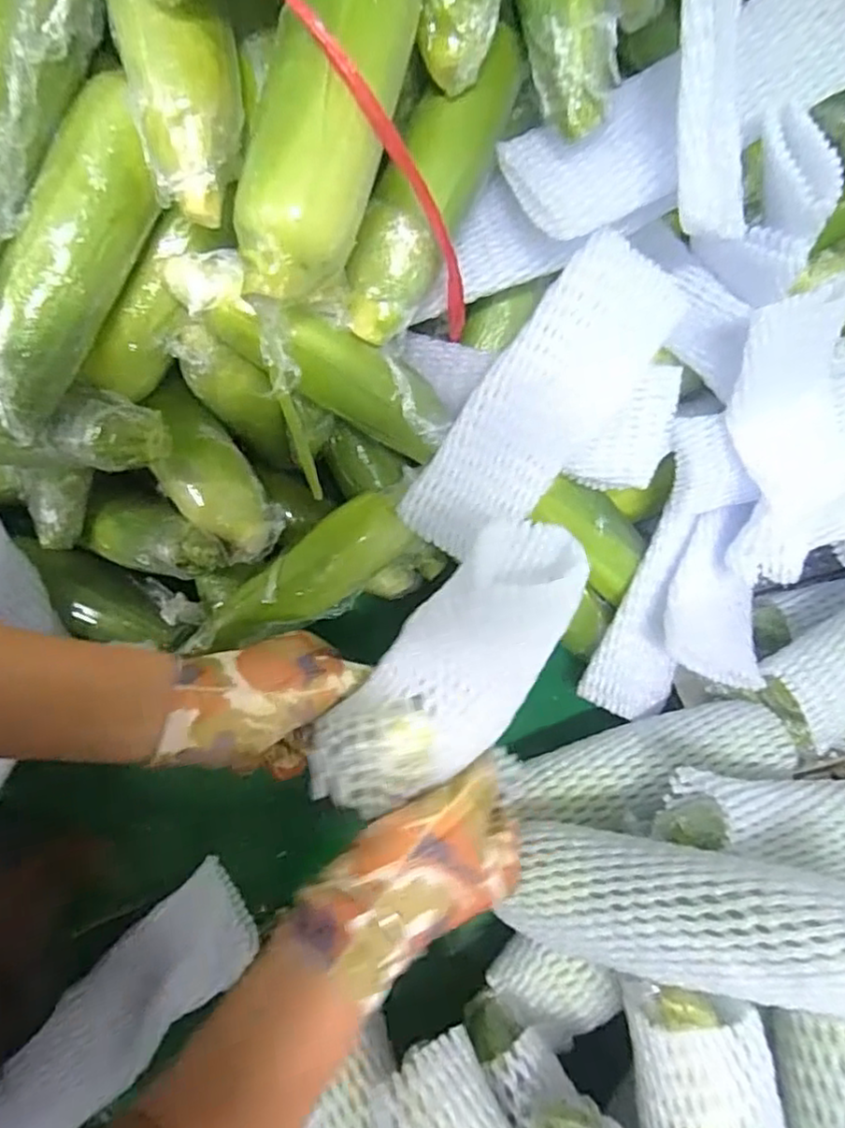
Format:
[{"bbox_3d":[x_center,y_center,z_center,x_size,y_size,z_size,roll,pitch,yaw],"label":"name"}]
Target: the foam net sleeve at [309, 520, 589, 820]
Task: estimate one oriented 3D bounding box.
[{"bbox_3d":[0.011,0.055,0.300,0.062,0.033,0.167,43,114,14],"label":"foam net sleeve"}]

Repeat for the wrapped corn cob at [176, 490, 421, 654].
[{"bbox_3d":[-0.083,0.016,0.461,0.167,0.039,0.049,-33,72,-2],"label":"wrapped corn cob"}]

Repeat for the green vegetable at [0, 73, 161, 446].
[{"bbox_3d":[-0.187,-0.155,0.344,0.054,0.055,0.178,27,98,8],"label":"green vegetable"}]

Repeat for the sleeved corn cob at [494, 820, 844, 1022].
[{"bbox_3d":[0.148,0.188,0.346,0.202,0.049,0.072,-5,62,34],"label":"sleeved corn cob"}]

